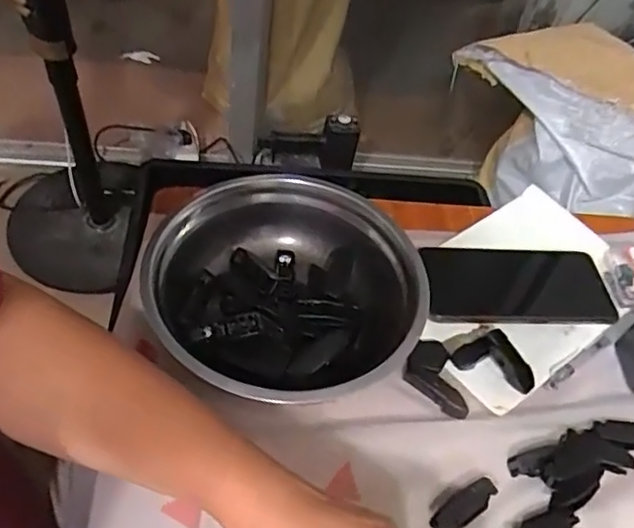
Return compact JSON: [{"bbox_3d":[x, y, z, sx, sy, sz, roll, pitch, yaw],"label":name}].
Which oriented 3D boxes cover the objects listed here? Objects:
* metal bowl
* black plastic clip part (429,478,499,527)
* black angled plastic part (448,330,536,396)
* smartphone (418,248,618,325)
[{"bbox_3d":[-0.022,0.027,0.467,0.204,0.076,0.193,5,49,-5],"label":"metal bowl"},{"bbox_3d":[0.098,0.162,0.400,0.054,0.015,0.019,-24,57,-27],"label":"black plastic clip part"},{"bbox_3d":[0.139,0.080,0.471,0.048,0.011,0.054,-21,56,-25],"label":"black angled plastic part"},{"bbox_3d":[0.179,0.019,0.532,0.169,0.008,0.080,4,49,-6],"label":"smartphone"}]

